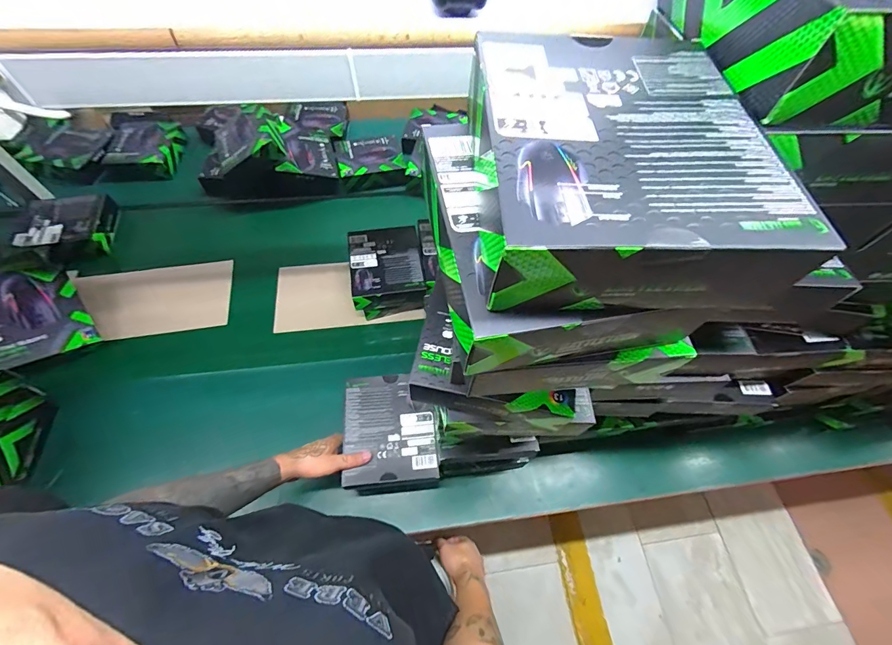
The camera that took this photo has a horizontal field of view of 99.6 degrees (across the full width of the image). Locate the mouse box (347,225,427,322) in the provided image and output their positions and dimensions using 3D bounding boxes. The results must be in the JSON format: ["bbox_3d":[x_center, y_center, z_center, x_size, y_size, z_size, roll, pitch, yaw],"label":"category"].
[{"bbox_3d":[-0.135,-0.107,0.866,0.153,0.098,0.202,-8,61,-8],"label":"mouse box"}]

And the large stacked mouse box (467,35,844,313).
[{"bbox_3d":[0.093,-0.101,0.231,0.159,0.053,0.198,-2,61,-4],"label":"large stacked mouse box"}]

